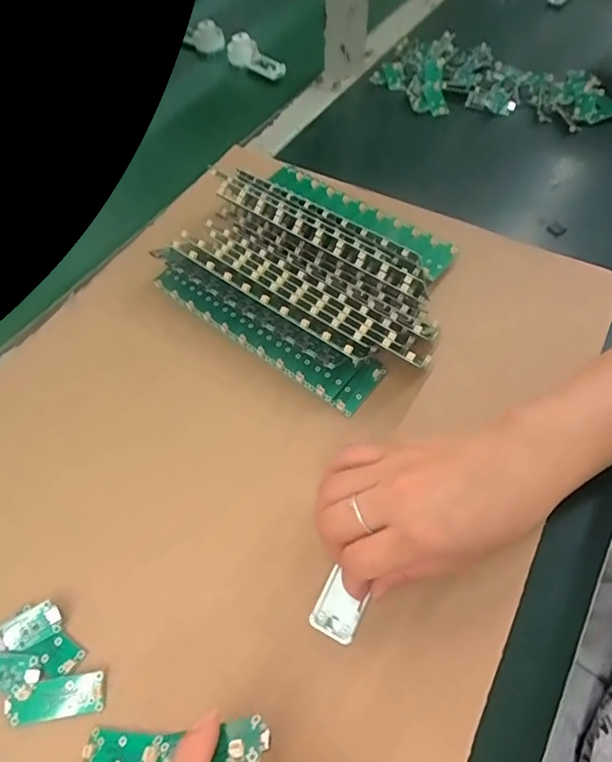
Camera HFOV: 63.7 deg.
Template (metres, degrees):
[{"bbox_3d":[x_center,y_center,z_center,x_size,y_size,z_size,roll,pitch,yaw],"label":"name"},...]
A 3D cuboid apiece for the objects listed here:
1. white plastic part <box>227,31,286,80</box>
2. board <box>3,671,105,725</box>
[{"bbox_3d":[-0.064,-0.424,0.640,0.089,0.036,0.017,29,63,19],"label":"white plastic part"},{"bbox_3d":[-0.133,0.170,0.263,0.050,0.004,0.019,-6,69,-3],"label":"board"}]

